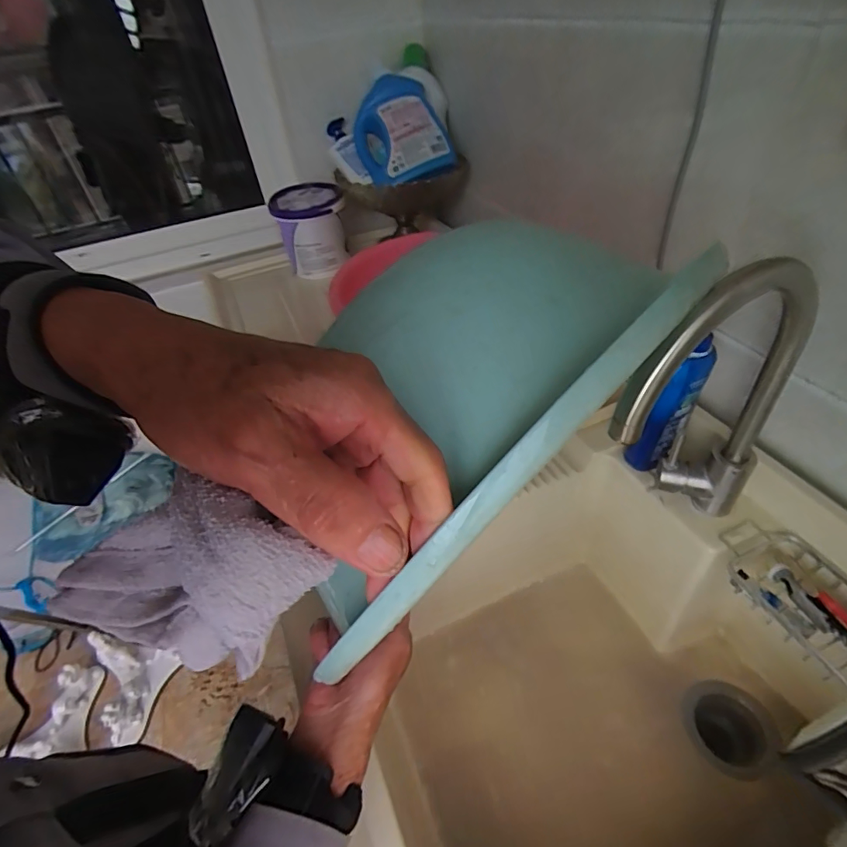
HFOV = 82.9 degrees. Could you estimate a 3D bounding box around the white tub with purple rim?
[{"bbox_3d":[-0.238,-0.411,1.040,0.148,0.158,0.137,-11,42,-4],"label":"white tub with purple rim"}]

